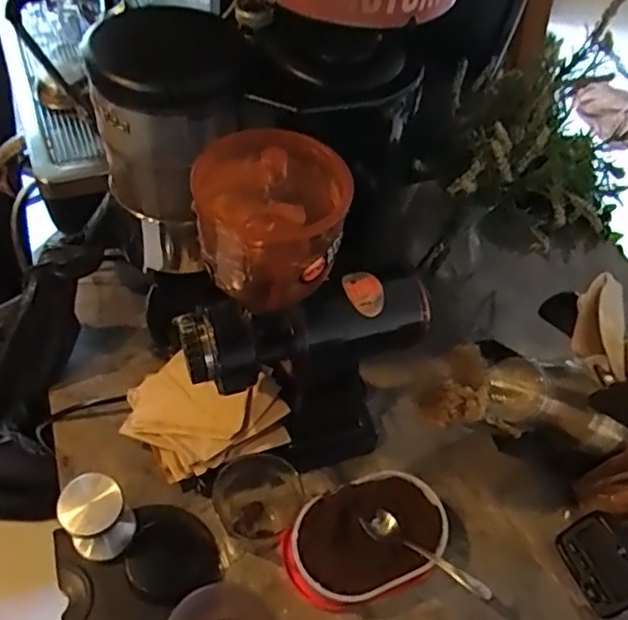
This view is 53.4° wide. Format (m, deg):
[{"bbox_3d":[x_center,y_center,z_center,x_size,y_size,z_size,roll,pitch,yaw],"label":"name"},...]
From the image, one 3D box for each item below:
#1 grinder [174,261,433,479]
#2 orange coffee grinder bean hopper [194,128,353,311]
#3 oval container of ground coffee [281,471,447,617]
[{"bbox_3d":[-0.009,0.066,0.596,0.213,0.212,0.087,-17,55,-21],"label":"grinder"},{"bbox_3d":[-0.033,-0.059,0.447,0.108,0.123,0.089,12,50,2],"label":"orange coffee grinder bean hopper"},{"bbox_3d":[0.048,0.217,0.591,0.151,0.050,0.107,-18,55,-22],"label":"oval container of ground coffee"}]

